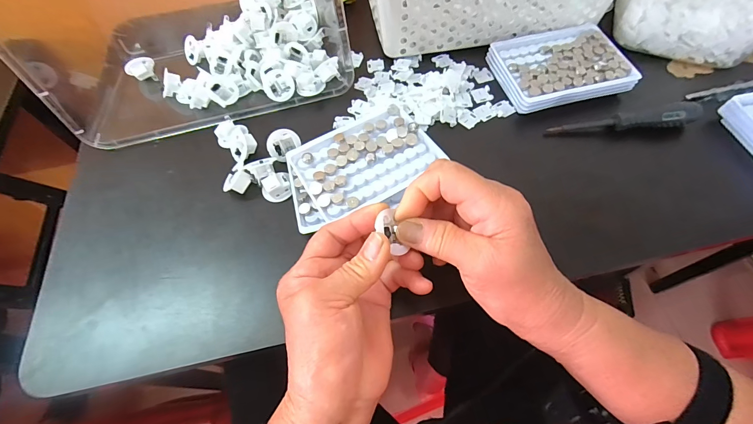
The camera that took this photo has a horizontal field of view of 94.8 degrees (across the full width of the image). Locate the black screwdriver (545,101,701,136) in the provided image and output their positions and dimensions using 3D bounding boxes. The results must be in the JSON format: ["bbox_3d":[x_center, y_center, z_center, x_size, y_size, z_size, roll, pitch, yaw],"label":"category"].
[{"bbox_3d":[0.250,-0.090,0.354,0.144,0.027,0.020,-6,61,0],"label":"black screwdriver"}]

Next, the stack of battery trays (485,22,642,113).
[{"bbox_3d":[0.203,-0.163,0.390,0.130,0.027,0.105,-15,61,-5],"label":"stack of battery trays"}]

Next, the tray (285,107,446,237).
[{"bbox_3d":[-0.016,-0.046,0.339,0.146,0.020,0.099,-26,63,-11],"label":"tray"}]

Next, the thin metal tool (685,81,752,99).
[{"bbox_3d":[0.397,-0.134,0.373,0.130,0.010,0.013,-11,61,-3],"label":"thin metal tool"}]

